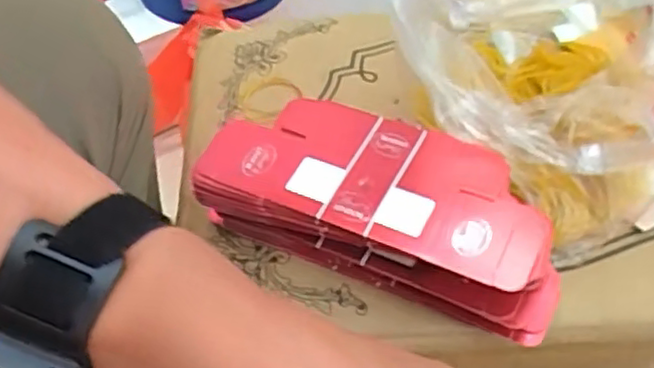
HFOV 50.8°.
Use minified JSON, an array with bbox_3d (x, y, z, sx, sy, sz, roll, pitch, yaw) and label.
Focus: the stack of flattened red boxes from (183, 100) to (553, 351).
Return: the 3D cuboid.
[{"bbox_3d":[0.030,0.010,0.378,0.200,0.050,0.085,20,52,15],"label":"stack of flattened red boxes"}]

